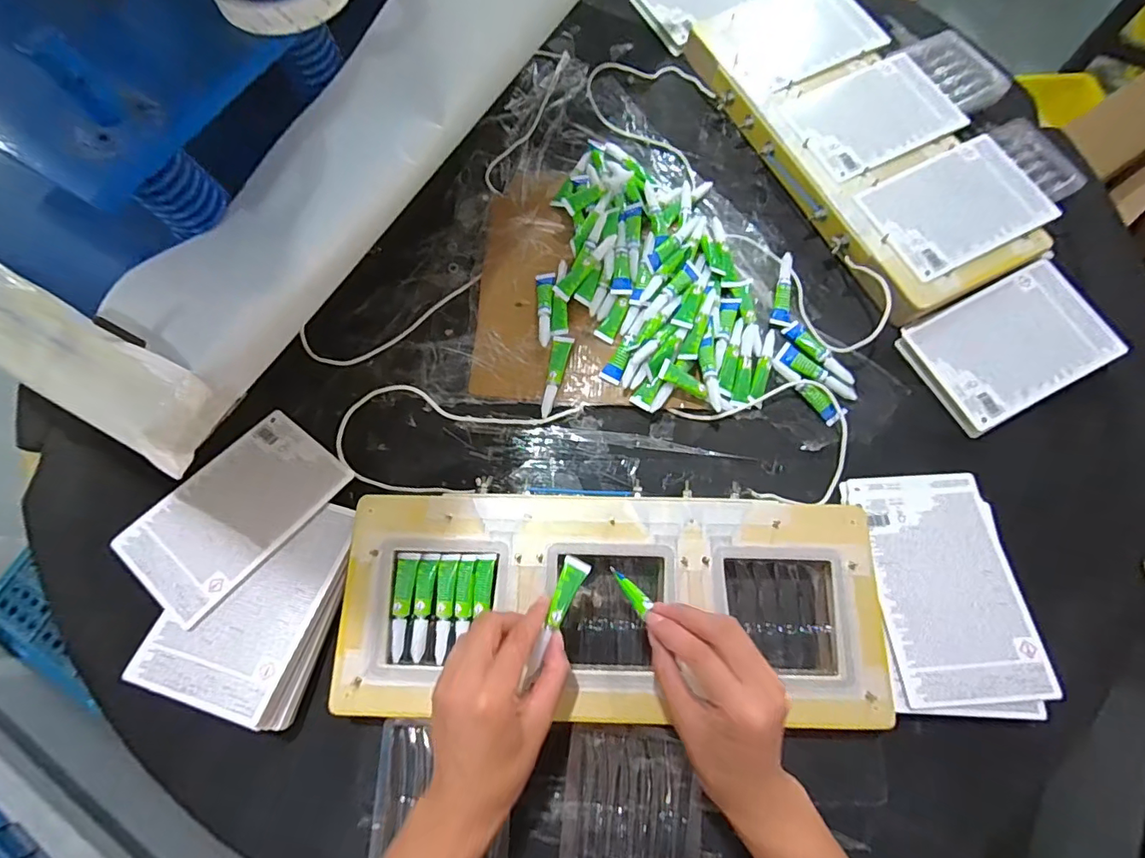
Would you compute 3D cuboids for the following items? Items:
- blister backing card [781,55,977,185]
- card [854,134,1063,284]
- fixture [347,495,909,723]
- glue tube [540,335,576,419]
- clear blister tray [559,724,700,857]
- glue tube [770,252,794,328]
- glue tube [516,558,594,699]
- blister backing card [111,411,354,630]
[{"bbox_3d":[0.326,-0.340,0.549,0.171,0.007,0.119,-26,73,-8],"label":"blister backing card"},{"bbox_3d":[0.389,-0.226,0.514,0.170,0.012,0.115,-25,73,-7],"label":"card"},{"bbox_3d":[0.033,0.144,0.421,0.418,0.045,0.165,1,71,2],"label":"fixture"},{"bbox_3d":[-0.016,-0.052,0.496,0.019,0.012,0.083,11,72,5],"label":"glue tube"},{"bbox_3d":[0.046,0.290,0.396,0.101,0.010,0.102,5,72,3],"label":"clear blister tray"},{"bbox_3d":[0.218,-0.142,0.524,0.019,0.013,0.079,14,72,6],"label":"glue tube"},{"bbox_3d":[-0.012,0.134,0.365,0.018,0.006,0.087,21,68,9],"label":"glue tube"},{"bbox_3d":[-0.292,0.070,0.447,0.112,0.006,0.167,33,66,18],"label":"blister backing card"}]

